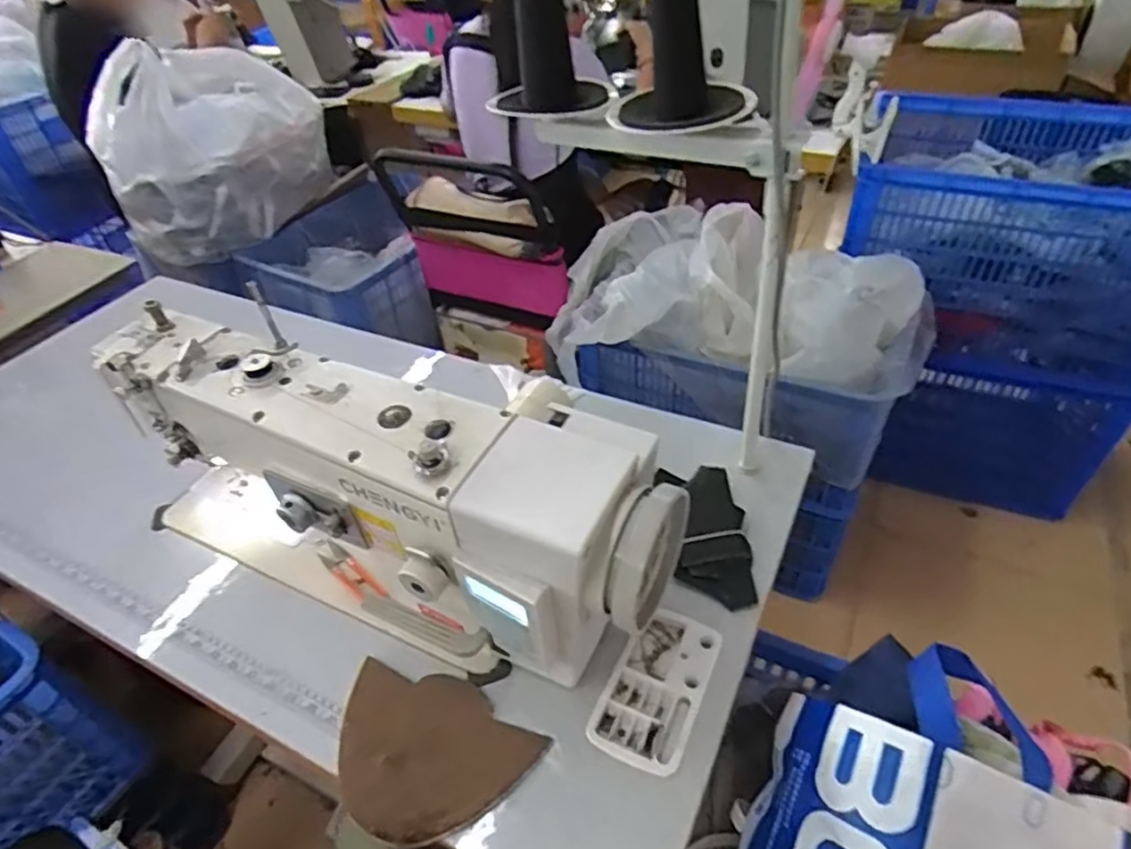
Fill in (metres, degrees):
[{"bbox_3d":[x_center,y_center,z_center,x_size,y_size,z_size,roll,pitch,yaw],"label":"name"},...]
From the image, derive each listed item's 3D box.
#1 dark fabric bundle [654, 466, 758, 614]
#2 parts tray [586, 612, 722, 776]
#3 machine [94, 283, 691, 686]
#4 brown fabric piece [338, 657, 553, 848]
[{"bbox_3d":[0.147,0.116,0.688,0.088,0.018,0.154,-6,56,0],"label":"dark fabric bundle"},{"bbox_3d":[0.084,0.239,0.602,0.079,0.019,0.141,16,47,22],"label":"parts tray"},{"bbox_3d":[-0.175,0.060,0.650,0.570,0.248,0.187,17,47,23],"label":"machine"},{"bbox_3d":[-0.127,0.277,0.569,0.179,0.012,0.128,23,51,26],"label":"brown fabric piece"}]

